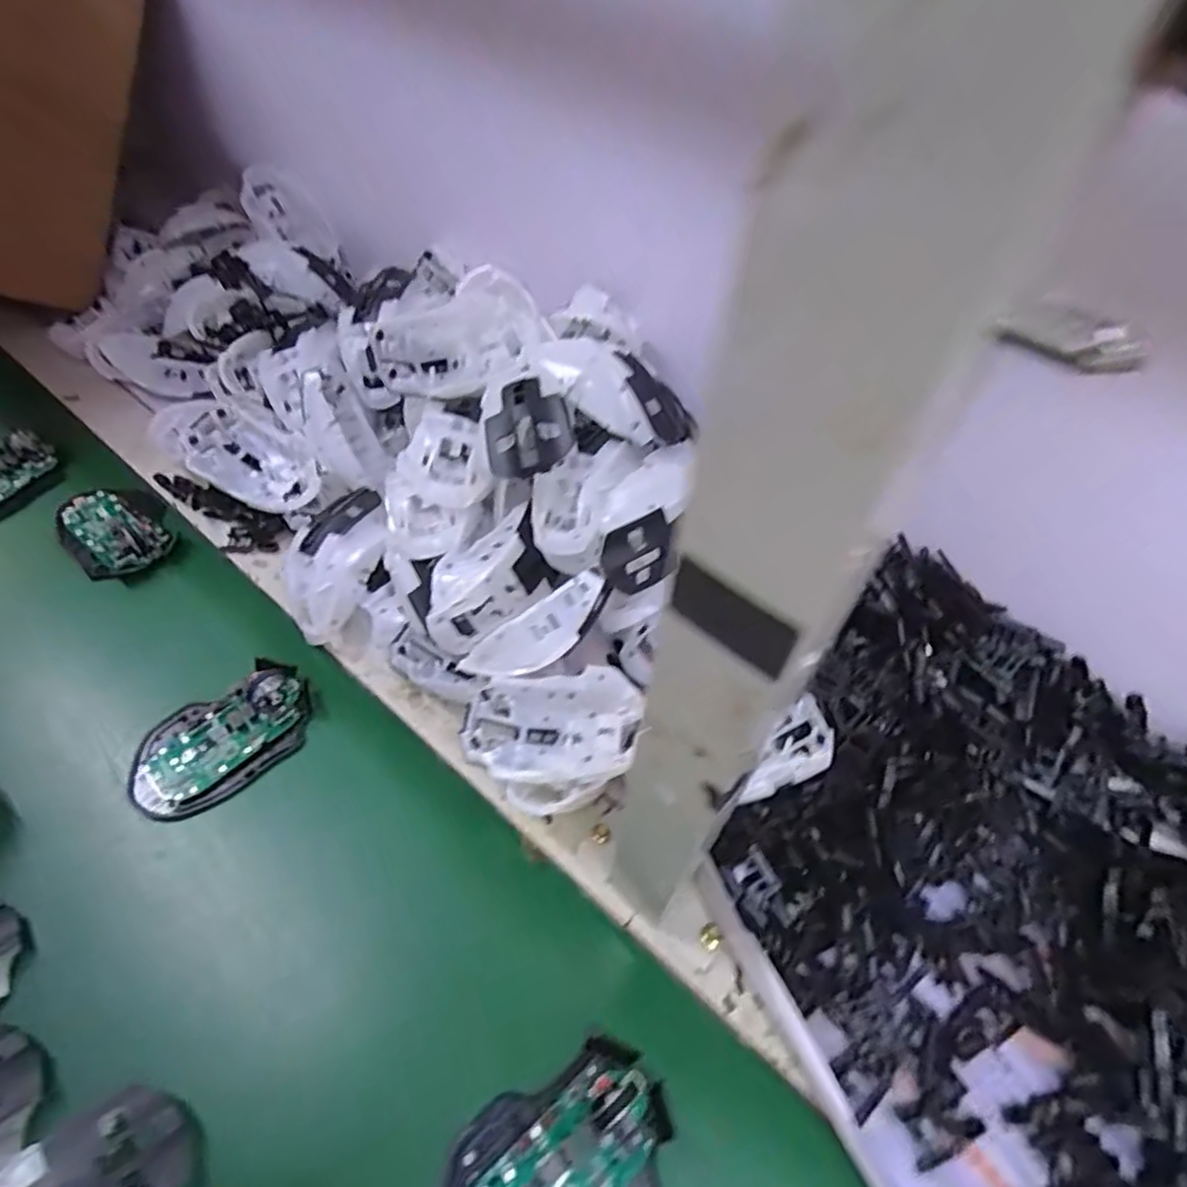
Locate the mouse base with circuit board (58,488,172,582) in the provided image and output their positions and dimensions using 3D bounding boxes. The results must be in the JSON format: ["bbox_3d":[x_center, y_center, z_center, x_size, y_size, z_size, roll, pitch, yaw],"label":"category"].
[{"bbox_3d":[-0.377,-0.047,0.538,0.102,0.018,0.071,39,63,21],"label":"mouse base with circuit board"}]

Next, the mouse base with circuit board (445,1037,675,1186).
[{"bbox_3d":[-0.017,0.269,0.314,0.112,0.031,0.071,-23,60,-17],"label":"mouse base with circuit board"}]

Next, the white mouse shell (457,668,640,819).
[{"bbox_3d":[-0.023,0.087,0.398,0.101,0.032,0.076,-3,56,-4],"label":"white mouse shell"}]

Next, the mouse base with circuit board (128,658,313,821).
[{"bbox_3d":[-0.239,0.093,0.435,0.112,0.024,0.067,-34,64,-22],"label":"mouse base with circuit board"}]

